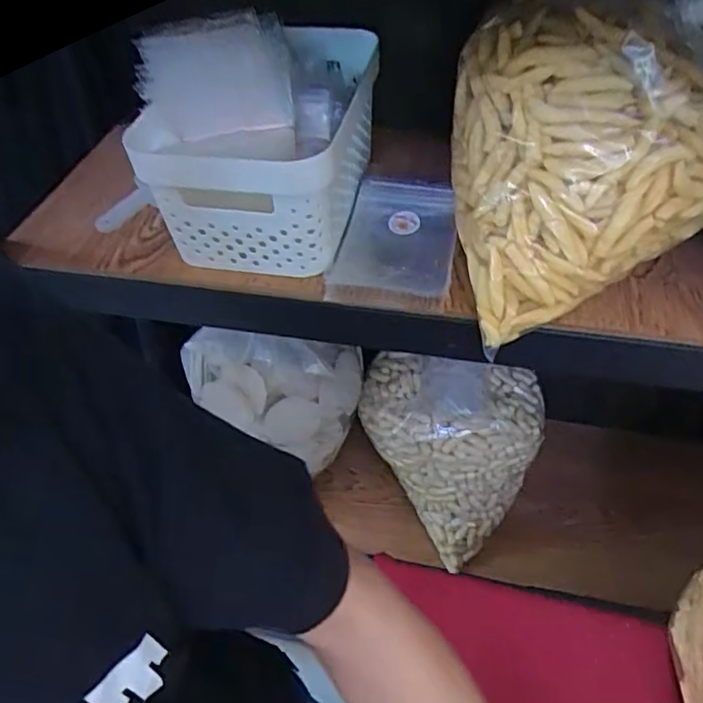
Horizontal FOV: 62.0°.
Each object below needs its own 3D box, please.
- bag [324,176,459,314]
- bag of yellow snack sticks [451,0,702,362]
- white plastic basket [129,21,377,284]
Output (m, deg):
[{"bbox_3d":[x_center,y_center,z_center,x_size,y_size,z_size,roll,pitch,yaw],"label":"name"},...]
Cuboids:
[{"bbox_3d":[0.041,-0.102,0.536,0.103,0.023,0.165,6,49,10],"label":"bag"},{"bbox_3d":[0.188,-0.142,0.443,0.206,0.162,0.168,-8,48,-1],"label":"bag of yellow snack sticks"},{"bbox_3d":[-0.080,-0.207,0.570,0.179,0.123,0.288,4,49,8],"label":"white plastic basket"}]

